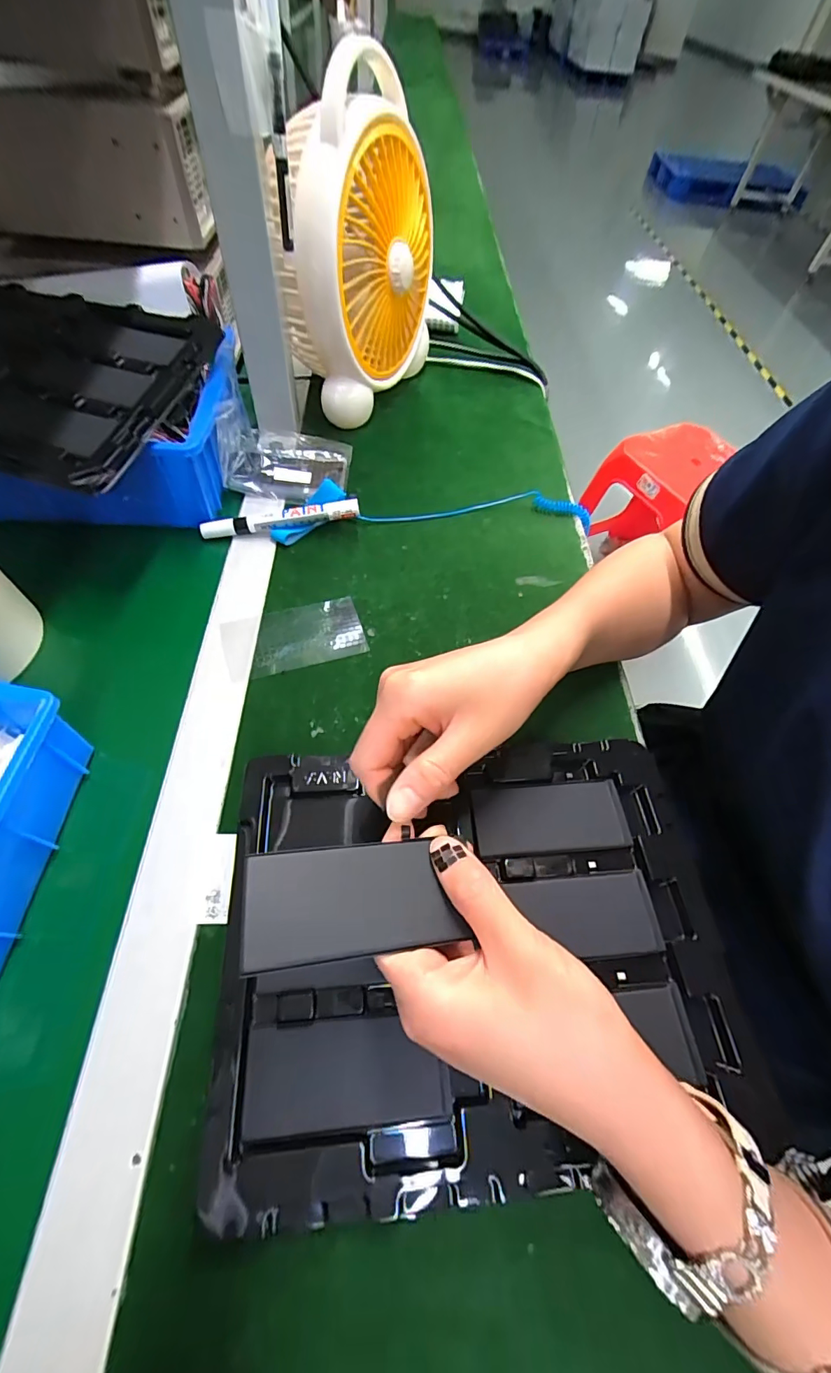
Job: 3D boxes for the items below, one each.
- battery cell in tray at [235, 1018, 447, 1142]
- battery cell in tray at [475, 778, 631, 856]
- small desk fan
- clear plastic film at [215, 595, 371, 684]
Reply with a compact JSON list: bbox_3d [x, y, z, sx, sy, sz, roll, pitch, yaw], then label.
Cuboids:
[{"bbox_3d":[-0.033,0.191,0.229,0.097,0.005,0.043,-1,58,-5],"label":"battery cell in tray"},{"bbox_3d":[0.087,0.085,0.302,0.098,0.005,0.042,-3,58,-6],"label":"battery cell in tray"},{"bbox_3d":[-0.054,-0.423,0.468,0.087,0.252,0.213,22,59,9],"label":"small desk fan"},{"bbox_3d":[-0.098,-0.041,0.374,0.107,0.004,0.060,-16,61,-12],"label":"clear plastic film"}]

